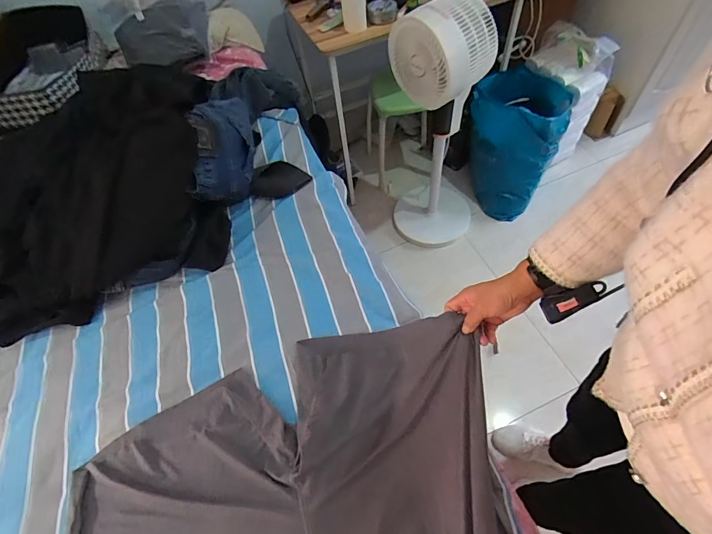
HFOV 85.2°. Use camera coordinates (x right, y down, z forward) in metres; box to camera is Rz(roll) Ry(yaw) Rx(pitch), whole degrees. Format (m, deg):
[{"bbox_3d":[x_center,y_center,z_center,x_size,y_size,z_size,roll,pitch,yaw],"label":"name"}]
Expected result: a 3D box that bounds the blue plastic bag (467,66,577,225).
[{"bbox_3d":[0.654,-0.536,1.642,0.369,0.404,0.506,20,61,18],"label":"blue plastic bag"}]

